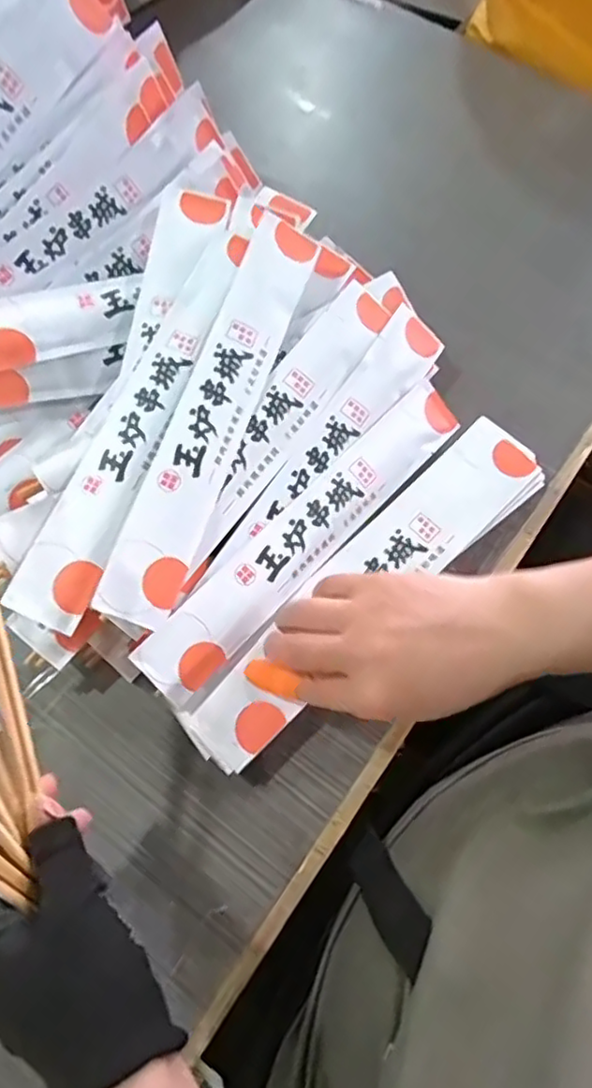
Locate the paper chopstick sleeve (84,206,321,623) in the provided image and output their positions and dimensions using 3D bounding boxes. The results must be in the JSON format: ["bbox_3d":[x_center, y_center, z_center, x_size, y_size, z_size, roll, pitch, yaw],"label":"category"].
[{"bbox_3d":[-0.048,-0.085,0.399,0.046,0.006,0.278,25,76,-18],"label":"paper chopstick sleeve"}]

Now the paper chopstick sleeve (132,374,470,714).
[{"bbox_3d":[0.013,-0.010,0.415,0.273,0.004,0.044,-44,101,-20],"label":"paper chopstick sleeve"}]

